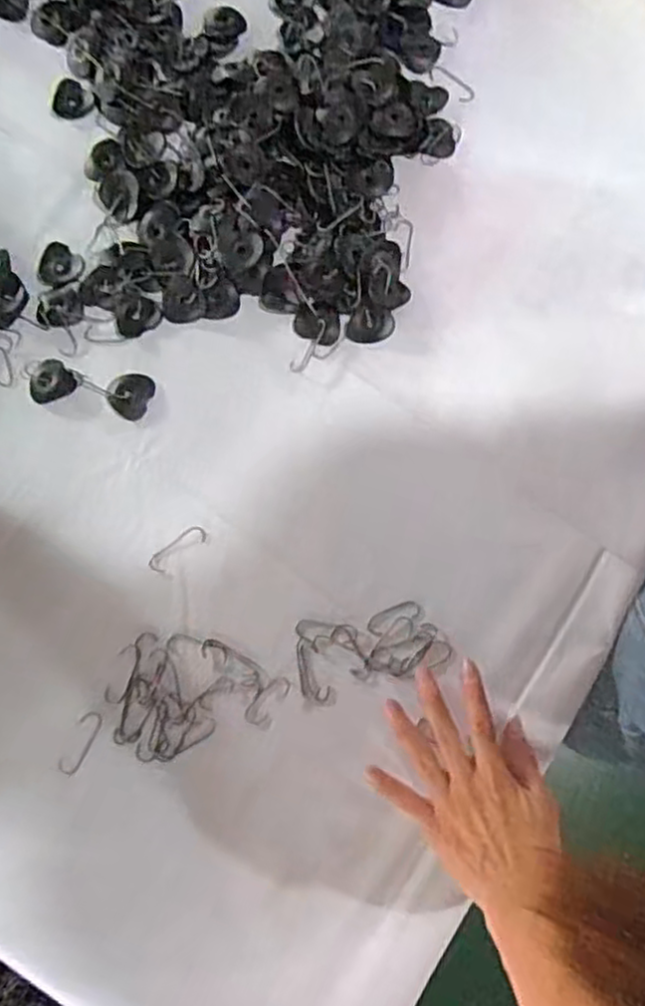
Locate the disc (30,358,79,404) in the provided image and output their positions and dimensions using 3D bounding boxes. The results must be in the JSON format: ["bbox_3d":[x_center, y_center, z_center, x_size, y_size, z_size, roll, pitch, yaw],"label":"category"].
[{"bbox_3d":[-0.208,-0.093,0.541,0.034,0.008,0.034,0,79,-1],"label":"disc"}]

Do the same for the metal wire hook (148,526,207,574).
[{"bbox_3d":[-0.107,0.034,0.524,0.048,0.004,0.016,-38,82,-7],"label":"metal wire hook"}]

